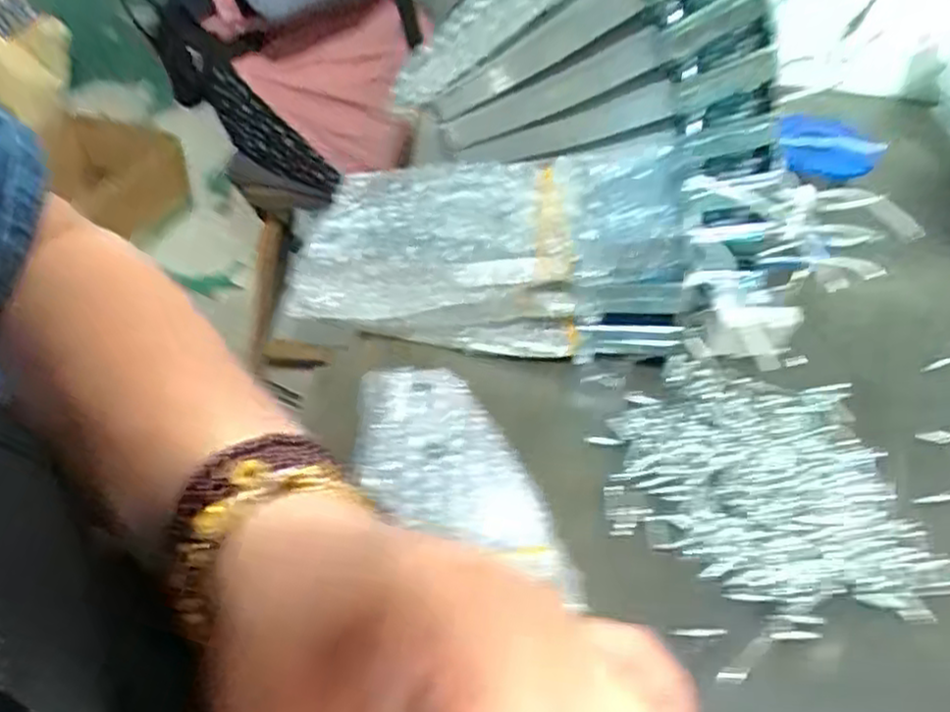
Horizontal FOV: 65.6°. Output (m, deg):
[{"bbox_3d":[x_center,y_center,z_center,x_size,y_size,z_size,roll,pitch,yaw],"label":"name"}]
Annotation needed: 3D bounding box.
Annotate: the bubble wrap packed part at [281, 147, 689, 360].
[{"bbox_3d":[0.006,-0.043,0.339,0.175,0.077,0.079,1,41,20],"label":"bubble wrap packed part"}]

